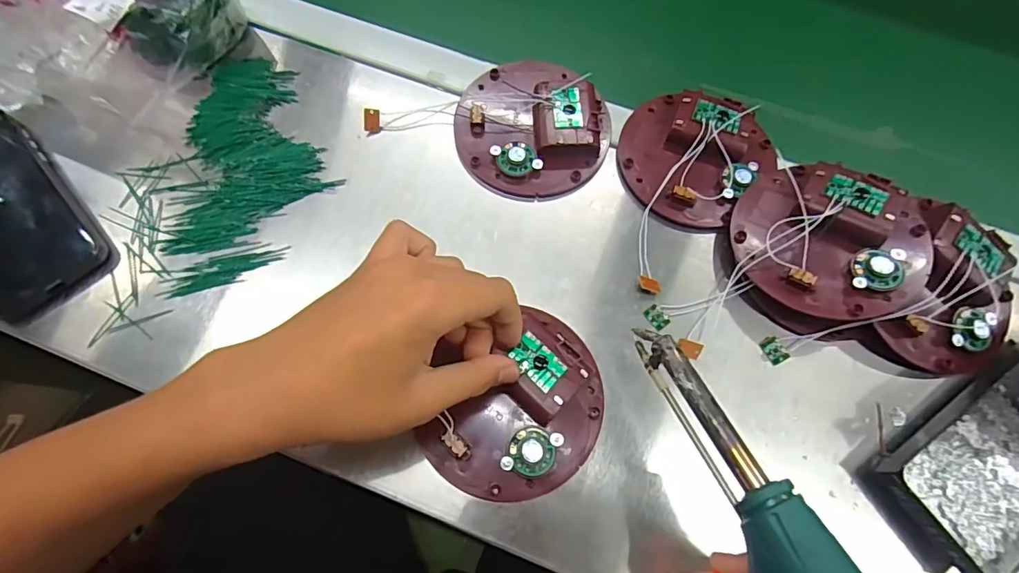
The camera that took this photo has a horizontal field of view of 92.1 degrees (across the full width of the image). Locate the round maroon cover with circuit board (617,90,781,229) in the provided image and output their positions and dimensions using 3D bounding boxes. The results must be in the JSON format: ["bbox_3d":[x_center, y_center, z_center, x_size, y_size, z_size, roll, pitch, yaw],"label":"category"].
[{"bbox_3d":[0.142,-0.102,0.377,0.110,0.022,0.104,1,71,-2],"label":"round maroon cover with circuit board"}]

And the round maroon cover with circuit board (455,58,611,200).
[{"bbox_3d":[0.017,-0.131,0.384,0.114,0.025,0.122,1,71,-2],"label":"round maroon cover with circuit board"}]

